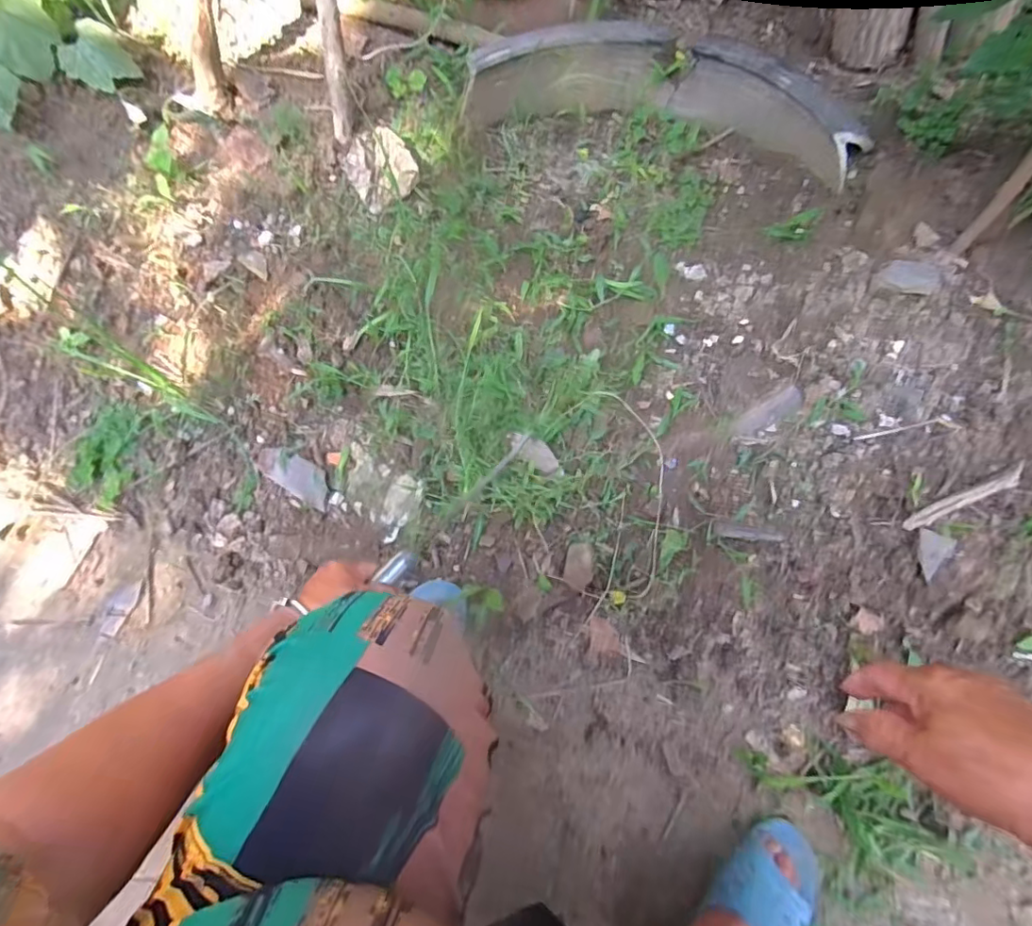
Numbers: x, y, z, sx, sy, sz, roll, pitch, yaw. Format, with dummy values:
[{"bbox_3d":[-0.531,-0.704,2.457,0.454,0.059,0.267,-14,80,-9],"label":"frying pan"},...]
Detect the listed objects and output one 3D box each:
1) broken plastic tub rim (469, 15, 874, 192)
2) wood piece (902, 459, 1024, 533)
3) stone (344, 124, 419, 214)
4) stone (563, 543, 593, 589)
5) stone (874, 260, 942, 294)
[{"bbox_3d":[0.228,-0.567,0.858,0.570,0.126,0.182,20,65,9],"label":"broken plastic tub rim"},{"bbox_3d":[0.484,0.038,0.587,0.133,0.016,0.016,-28,65,9],"label":"wood piece"},{"bbox_3d":[-0.199,-0.443,0.818,0.096,0.055,0.079,-30,68,-14],"label":"stone"},{"bbox_3d":[0.076,0.121,0.651,0.033,0.057,0.015,16,22,17],"label":"stone"},{"bbox_3d":[0.459,-0.214,0.643,0.075,0.019,0.046,11,64,5],"label":"stone"}]

